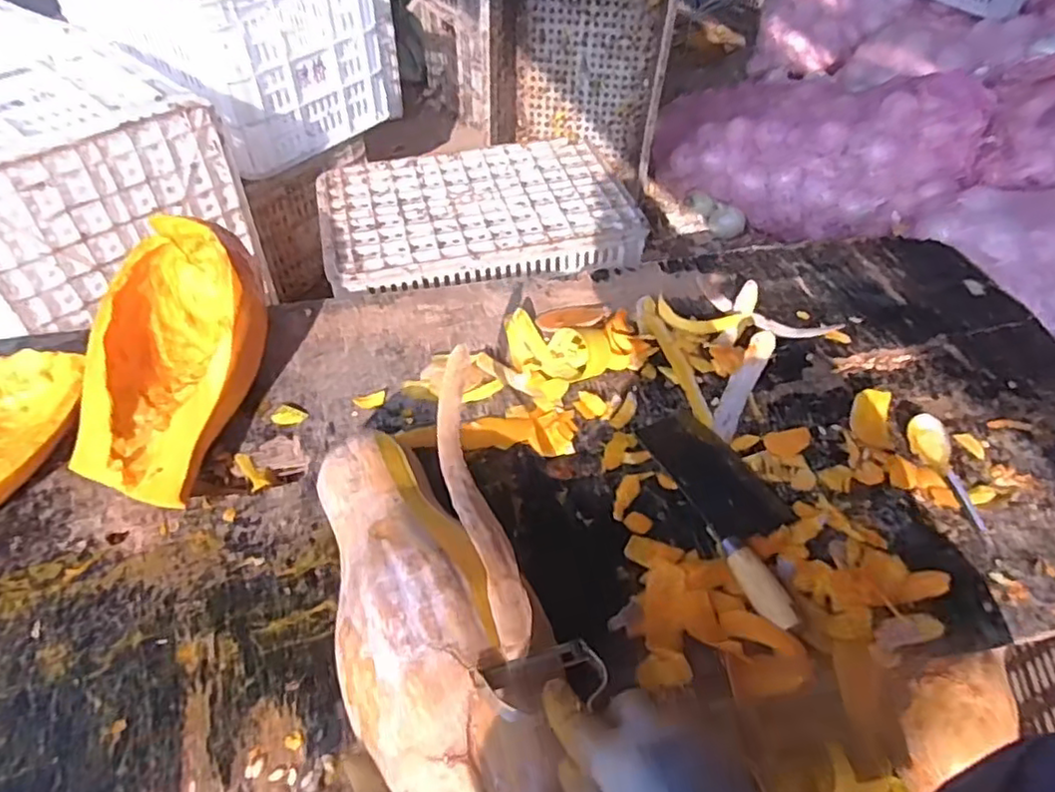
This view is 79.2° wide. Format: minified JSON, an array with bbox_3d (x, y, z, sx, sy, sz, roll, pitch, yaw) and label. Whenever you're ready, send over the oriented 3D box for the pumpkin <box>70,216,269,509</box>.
[{"bbox_3d":[-0.390,-0.043,0.693,0.171,0.133,0.308,3,49,3],"label":"pumpkin"}]

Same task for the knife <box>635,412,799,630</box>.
[{"bbox_3d":[0.211,0.107,0.644,0.091,0.030,0.247,-17,51,-14],"label":"knife"}]

